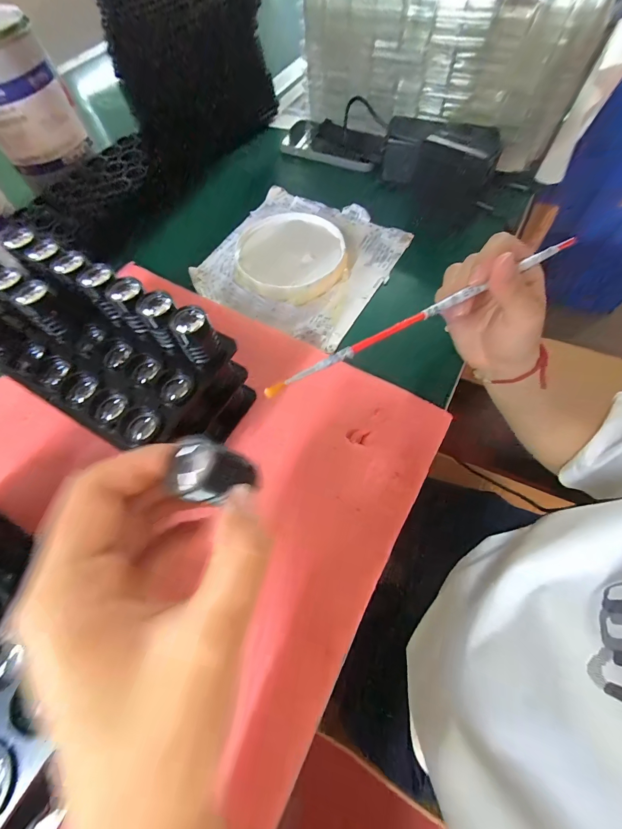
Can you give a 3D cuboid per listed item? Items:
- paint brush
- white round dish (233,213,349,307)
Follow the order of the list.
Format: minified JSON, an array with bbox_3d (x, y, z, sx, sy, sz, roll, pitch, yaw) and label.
[{"bbox_3d":[0.081,-0.071,0.224,0.248,0.008,0.007,-27,65,-8],"label":"paint brush"},{"bbox_3d":[-0.025,-0.177,0.365,0.120,0.022,0.114,-1,63,3],"label":"white round dish"}]

